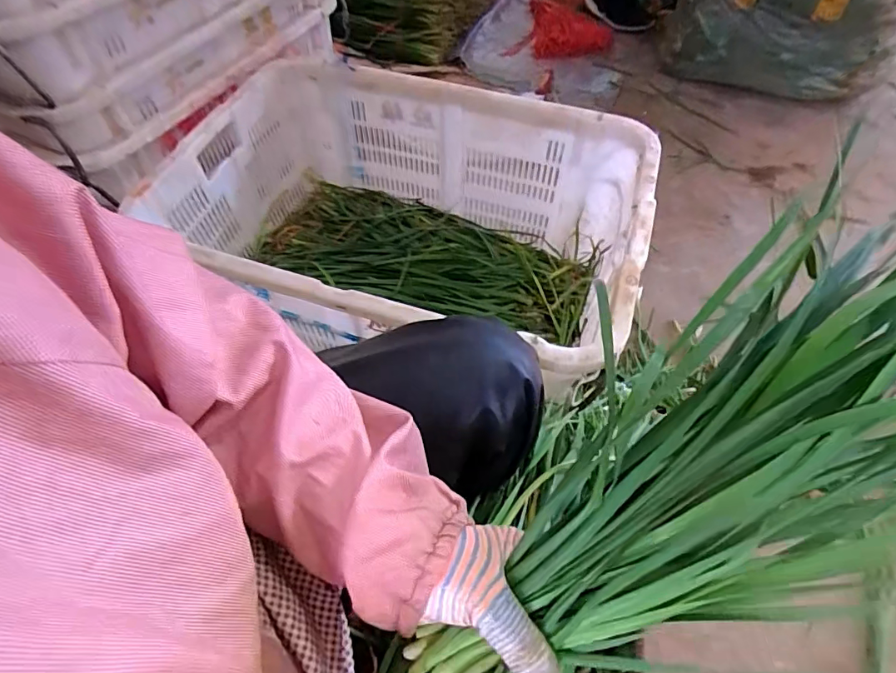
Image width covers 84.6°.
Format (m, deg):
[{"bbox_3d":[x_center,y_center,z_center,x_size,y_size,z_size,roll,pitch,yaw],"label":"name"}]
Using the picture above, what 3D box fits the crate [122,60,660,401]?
[{"bbox_3d":[-0.067,-0.171,0.811,0.690,0.266,0.458,17,58,11],"label":"crate"}]

